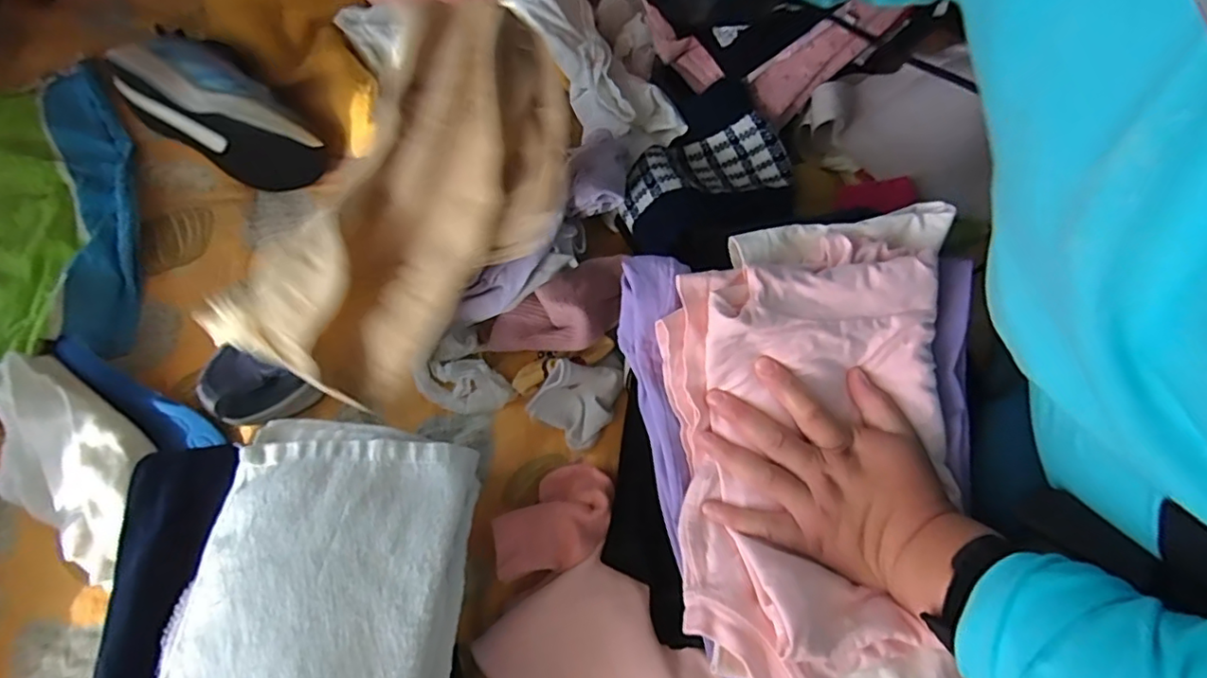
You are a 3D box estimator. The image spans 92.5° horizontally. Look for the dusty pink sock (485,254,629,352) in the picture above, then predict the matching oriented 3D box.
[{"bbox_3d":[-0.029,-0.024,0.491,0.132,0.043,0.067,-37,74,-12],"label":"dusty pink sock"}]

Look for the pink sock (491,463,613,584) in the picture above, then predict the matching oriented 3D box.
[{"bbox_3d":[-0.037,0.143,0.449,0.103,0.023,0.067,-40,74,-13],"label":"pink sock"}]

